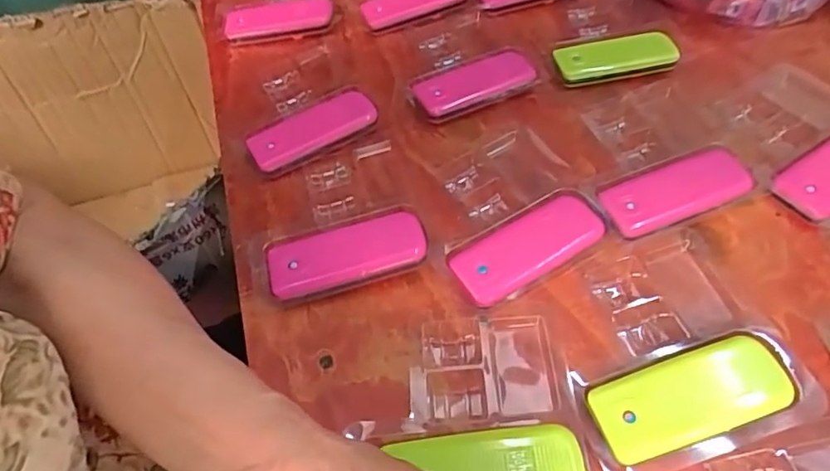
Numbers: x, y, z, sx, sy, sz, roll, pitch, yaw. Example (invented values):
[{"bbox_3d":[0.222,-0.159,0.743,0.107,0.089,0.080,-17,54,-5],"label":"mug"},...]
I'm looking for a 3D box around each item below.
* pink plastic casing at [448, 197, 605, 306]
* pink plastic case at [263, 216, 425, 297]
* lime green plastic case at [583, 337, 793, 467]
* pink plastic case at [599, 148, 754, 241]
[{"bbox_3d":[0.075,0.007,0.371,0.103,0.014,0.040,-25,55,-15],"label":"pink plastic casing"},{"bbox_3d":[-0.045,0.014,0.377,0.105,0.017,0.040,-11,52,-5],"label":"pink plastic case"},{"bbox_3d":[0.149,0.089,0.307,0.104,0.019,0.044,-15,53,-7],"label":"lime green plastic case"},{"bbox_3d":[0.185,-0.032,0.397,0.108,0.013,0.042,-20,54,-11],"label":"pink plastic case"}]

